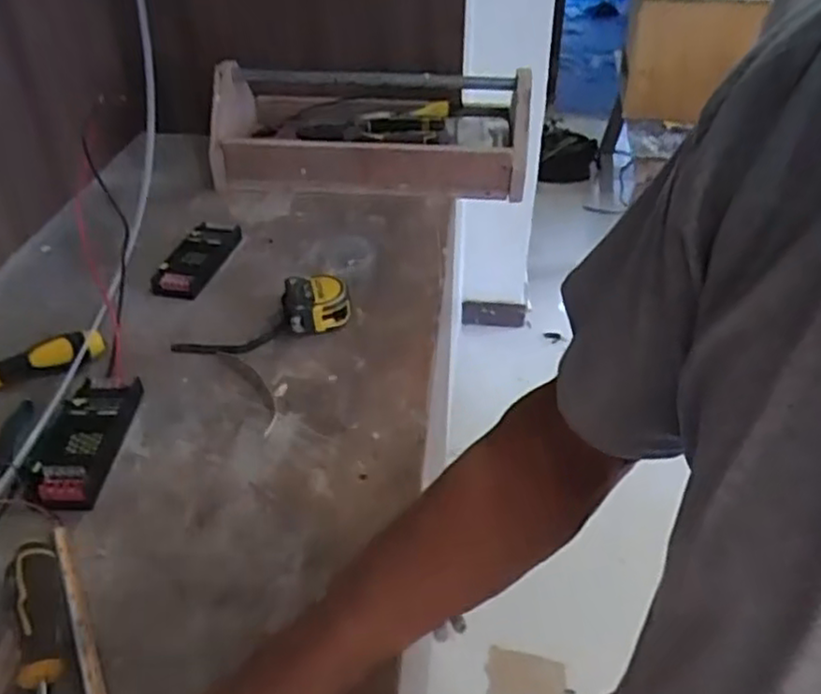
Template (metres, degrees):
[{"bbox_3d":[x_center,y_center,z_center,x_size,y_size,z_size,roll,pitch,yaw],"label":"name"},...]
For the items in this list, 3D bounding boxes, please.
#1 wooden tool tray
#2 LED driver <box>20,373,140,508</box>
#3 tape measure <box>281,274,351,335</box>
[{"bbox_3d":[-0.063,-0.328,1.055,0.456,0.145,0.210,3,38,5],"label":"wooden tool tray"},{"bbox_3d":[-0.286,0.078,0.620,0.067,0.032,0.136,2,39,2],"label":"LED driver"},{"bbox_3d":[-0.104,-0.050,0.773,0.067,0.049,0.066,-8,39,-11],"label":"tape measure"}]

